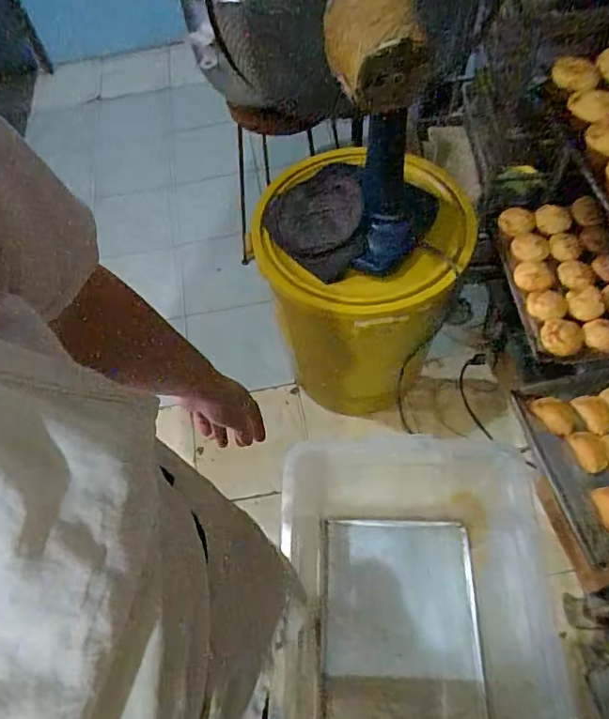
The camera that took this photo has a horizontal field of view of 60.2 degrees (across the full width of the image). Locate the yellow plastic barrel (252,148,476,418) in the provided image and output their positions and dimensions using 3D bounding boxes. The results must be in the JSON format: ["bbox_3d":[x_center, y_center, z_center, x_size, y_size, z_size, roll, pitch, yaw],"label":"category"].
[{"bbox_3d":[0.113,-0.112,1.255,0.442,0.585,0.396,15,61,13],"label":"yellow plastic barrel"}]

